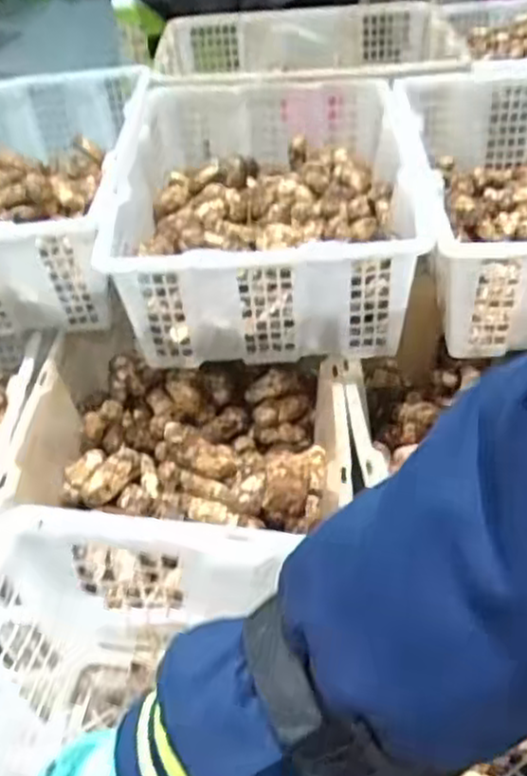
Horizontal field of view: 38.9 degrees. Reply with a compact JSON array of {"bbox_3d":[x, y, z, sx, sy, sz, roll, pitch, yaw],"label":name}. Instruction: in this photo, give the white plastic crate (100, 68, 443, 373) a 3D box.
[{"bbox_3d":[0.007,-0.243,0.972,0.356,0.154,0.480,-3,42,2],"label":"white plastic crate"}]

